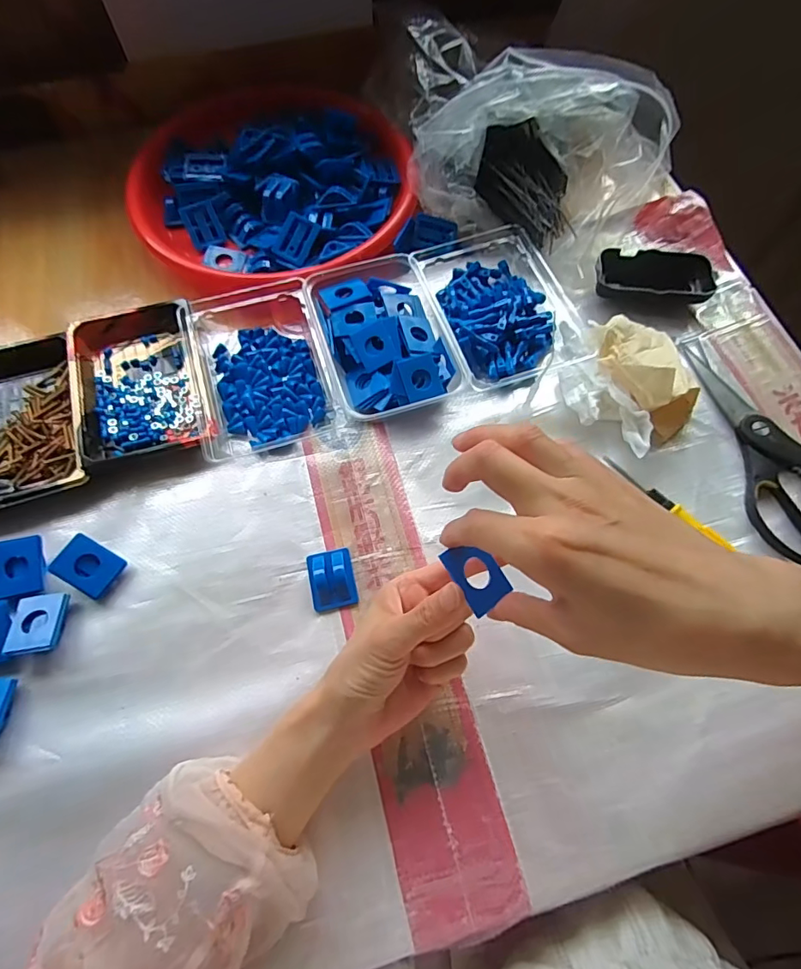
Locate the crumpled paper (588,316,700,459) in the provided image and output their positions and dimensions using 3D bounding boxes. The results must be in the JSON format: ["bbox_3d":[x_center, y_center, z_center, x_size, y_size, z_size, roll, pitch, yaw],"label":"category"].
[{"bbox_3d":[0.216,-0.094,0.426,0.080,0.051,0.132,-8,66,-3],"label":"crumpled paper"}]

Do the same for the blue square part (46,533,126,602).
[{"bbox_3d":[-0.235,0.062,0.375,0.043,0.007,0.034,34,73,-3],"label":"blue square part"}]

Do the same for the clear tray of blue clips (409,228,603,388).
[{"bbox_3d":[0.092,-0.180,0.476,0.135,0.032,0.183,-17,67,-7],"label":"clear tray of blue clips"}]

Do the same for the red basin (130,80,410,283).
[{"bbox_3d":[-0.137,-0.323,0.536,0.284,0.056,0.284,0,66,0],"label":"red basin"}]

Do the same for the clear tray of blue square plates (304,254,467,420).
[{"bbox_3d":[-0.017,-0.132,0.453,0.104,0.034,0.156,-17,67,-7],"label":"clear tray of blue square plates"}]

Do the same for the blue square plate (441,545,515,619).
[{"bbox_3d":[0.044,0.051,0.280,0.026,0.008,0.038,-27,69,-11],"label":"blue square plate"}]

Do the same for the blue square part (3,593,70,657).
[{"bbox_3d":[-0.262,0.101,0.360,0.032,0.015,0.042,-2,66,-1],"label":"blue square part"}]

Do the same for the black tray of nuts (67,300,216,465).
[{"bbox_3d":[-0.231,-0.090,0.441,0.106,0.026,0.155,-17,67,-7],"label":"black tray of nuts"}]

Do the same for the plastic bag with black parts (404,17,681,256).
[{"bbox_3d":[0.122,-0.338,0.490,0.260,0.096,0.145,24,68,10],"label":"plastic bag with black parts"}]

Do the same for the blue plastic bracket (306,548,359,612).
[{"bbox_3d":[-0.053,0.071,0.381,0.034,0.015,0.045,-13,67,-5],"label":"blue plastic bracket"}]

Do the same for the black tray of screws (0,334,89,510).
[{"bbox_3d":[-0.337,-0.054,0.435,0.110,0.023,0.165,-18,67,-8],"label":"black tray of screws"}]

